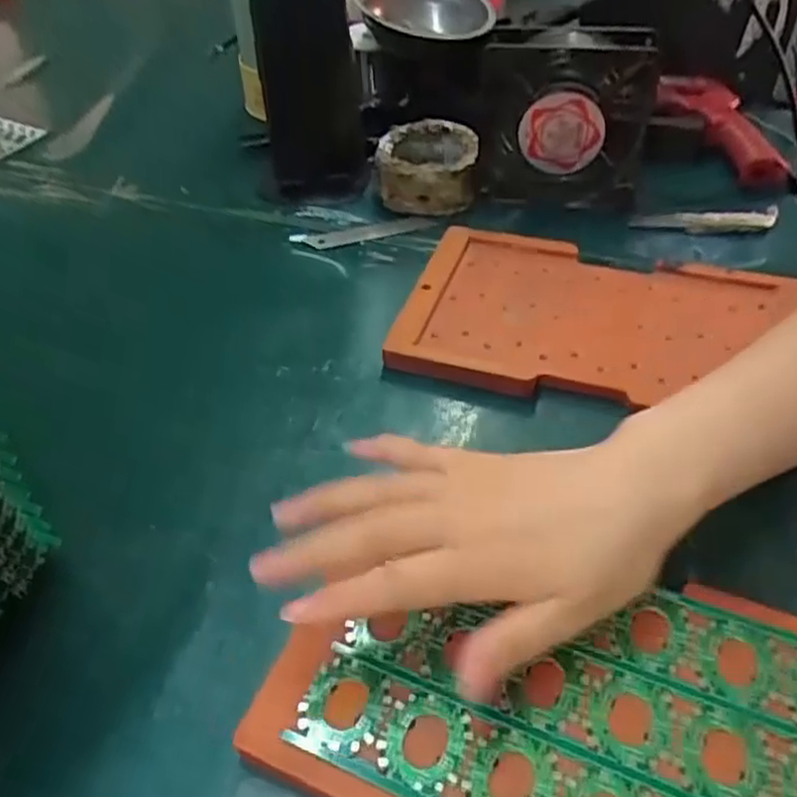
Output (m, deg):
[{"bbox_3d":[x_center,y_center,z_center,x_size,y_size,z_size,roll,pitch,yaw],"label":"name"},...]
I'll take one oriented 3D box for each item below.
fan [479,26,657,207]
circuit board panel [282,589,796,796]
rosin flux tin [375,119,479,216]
[{"bbox_3d":[0.123,-0.212,0.545,0.124,0.117,0.047,3,45,11],"label":"fan"},{"bbox_3d":[0.074,0.119,0.280,0.198,0.004,0.117,16,48,19],"label":"circuit board panel"},{"bbox_3d":[0.023,-0.188,0.581,0.076,0.038,0.074,-1,45,1],"label":"rosin flux tin"}]

